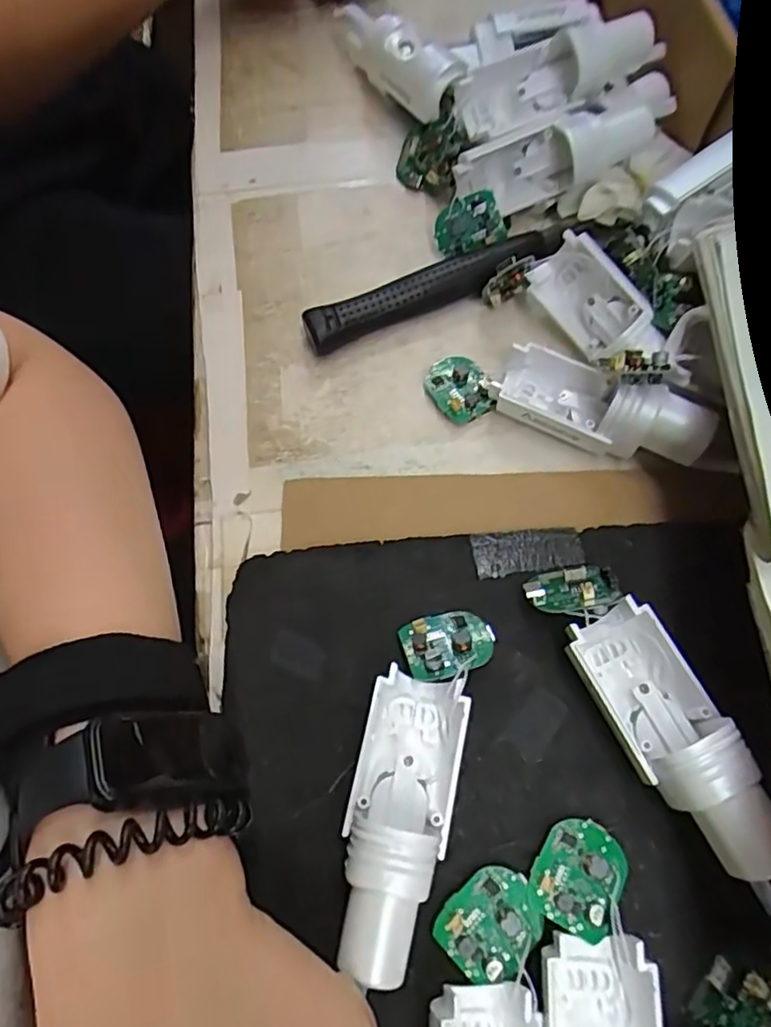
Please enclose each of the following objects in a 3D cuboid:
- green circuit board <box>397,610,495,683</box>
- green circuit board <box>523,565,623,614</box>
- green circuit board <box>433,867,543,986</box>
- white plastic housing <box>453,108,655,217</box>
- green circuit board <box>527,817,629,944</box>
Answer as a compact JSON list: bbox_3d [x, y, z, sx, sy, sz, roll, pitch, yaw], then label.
[{"bbox_3d":[0.024,0.050,0.246,0.035,0.009,0.029,-13,41,-9],"label":"green circuit board"},{"bbox_3d":[0.074,0.031,0.252,0.034,0.013,0.027,-1,36,16],"label":"green circuit board"},{"bbox_3d":[0.036,0.138,0.214,0.029,0.006,0.034,41,75,14],"label":"green circuit board"},{"bbox_3d":[0.083,-0.176,0.318,0.094,0.033,0.027,-11,66,12],"label":"white plastic housing"},{"bbox_3d":[0.067,0.124,0.219,0.029,0.011,0.035,26,72,10],"label":"green circuit board"}]

